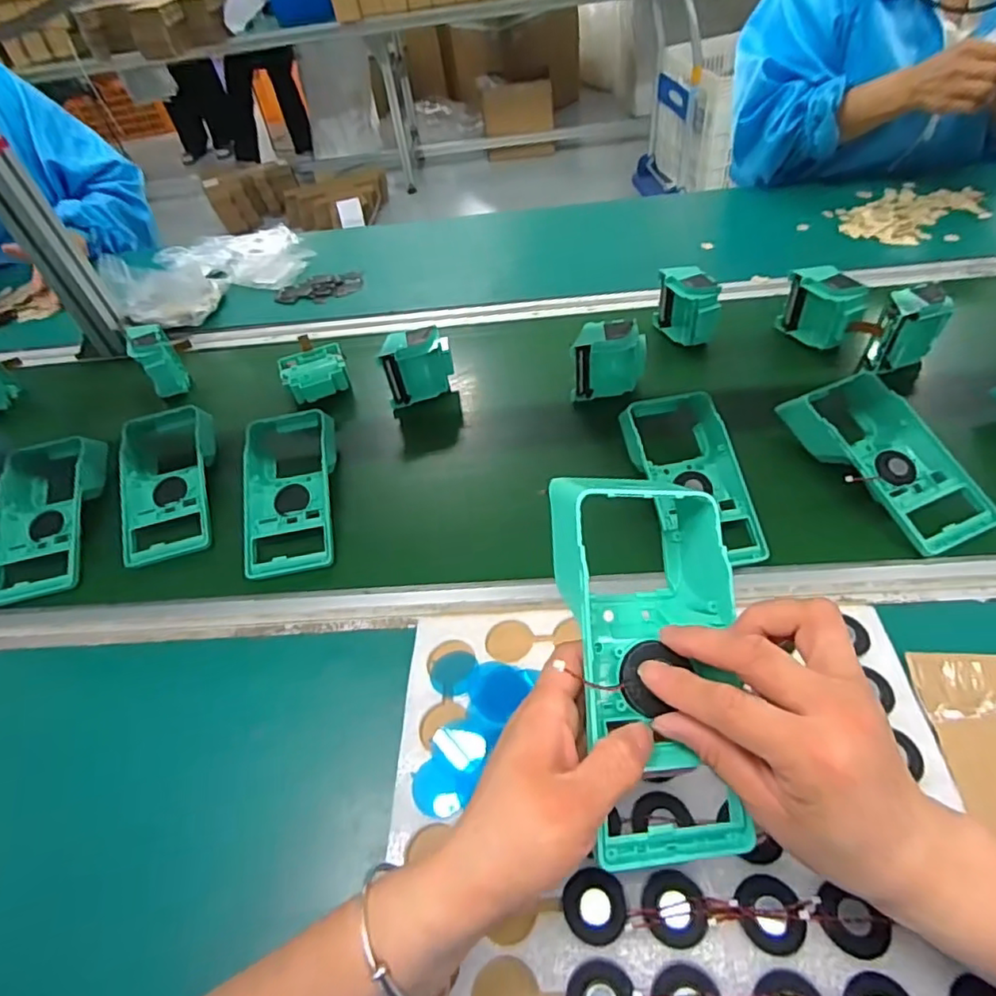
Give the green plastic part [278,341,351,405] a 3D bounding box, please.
[{"bbox_3d":[-0.216,-0.146,0.695,0.073,0.033,0.061,-20,50,-10],"label":"green plastic part"}]

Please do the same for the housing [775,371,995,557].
[{"bbox_3d":[0.343,-0.040,0.517,0.090,0.043,0.180,-19,50,-9],"label":"housing"}]

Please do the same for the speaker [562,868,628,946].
[{"bbox_3d":[0.053,0.221,0.317,0.033,0.006,0.033,-3,49,4],"label":"speaker"}]

